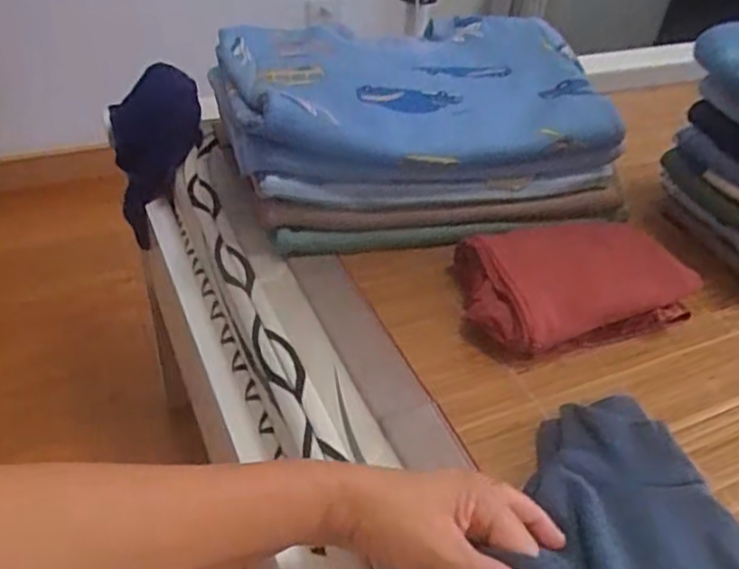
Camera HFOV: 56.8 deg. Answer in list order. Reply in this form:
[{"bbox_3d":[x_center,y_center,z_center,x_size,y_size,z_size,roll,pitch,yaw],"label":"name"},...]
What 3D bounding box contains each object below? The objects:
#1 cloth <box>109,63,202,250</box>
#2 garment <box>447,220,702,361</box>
[{"bbox_3d":[-0.243,-0.148,0.771,0.102,0.065,0.198,7,81,3],"label":"cloth"},{"bbox_3d":[0.170,-0.005,0.592,0.199,0.055,0.127,-10,41,-17],"label":"garment"}]

